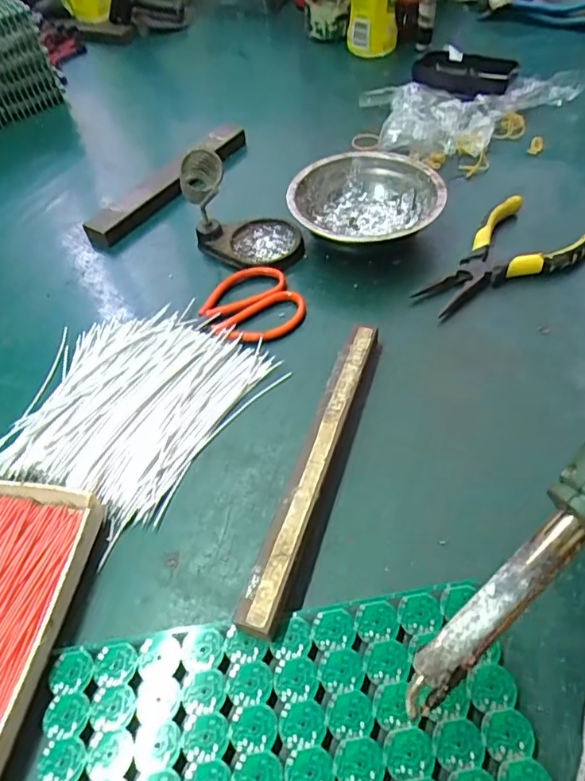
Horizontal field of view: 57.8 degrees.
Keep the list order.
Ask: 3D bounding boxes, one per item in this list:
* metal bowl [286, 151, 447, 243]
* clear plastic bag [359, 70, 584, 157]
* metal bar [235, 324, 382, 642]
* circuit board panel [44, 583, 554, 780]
[{"bbox_3d":[0.063,-0.157,0.464,0.126,0.050,0.126,-3,52,4],"label":"metal bowl"},{"bbox_3d":[0.170,-0.270,0.523,0.210,0.031,0.096,9,54,10],"label":"clear plastic bag"},{"bbox_3d":[0.015,0.041,0.323,0.020,0.022,0.212,13,55,15],"label":"metal bar"},{"bbox_3d":[-0.004,0.152,0.242,0.215,0.009,0.095,-9,52,-2],"label":"circuit board panel"}]

